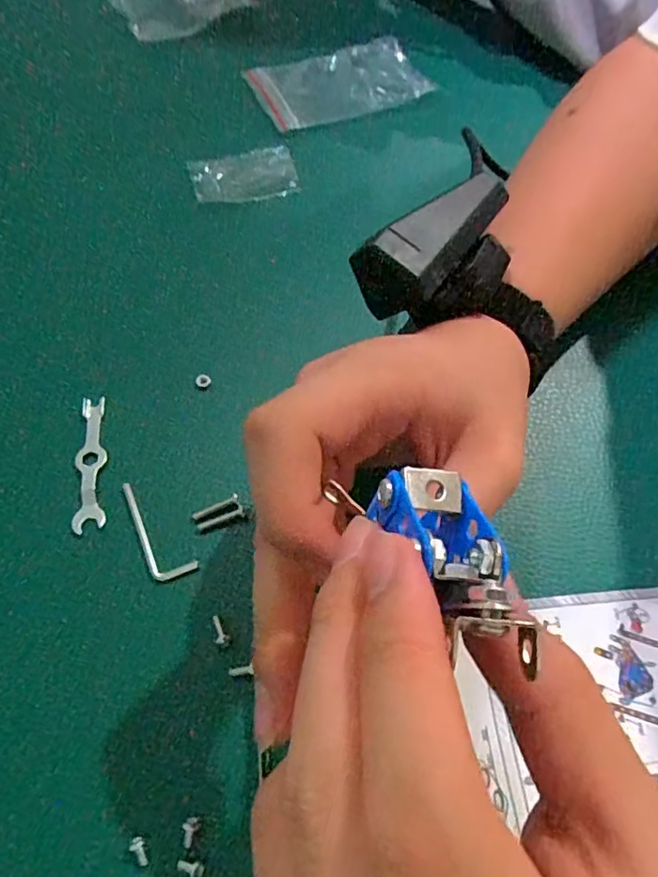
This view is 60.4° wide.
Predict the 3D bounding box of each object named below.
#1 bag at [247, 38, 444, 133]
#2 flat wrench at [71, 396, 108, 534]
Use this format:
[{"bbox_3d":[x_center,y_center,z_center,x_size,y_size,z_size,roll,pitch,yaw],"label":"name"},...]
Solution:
[{"bbox_3d":[0.006,-0.255,0.398,0.119,0.008,0.072,-16,64,-12],"label":"bag"},{"bbox_3d":[-0.110,0.011,0.260,0.013,0.004,0.064,-4,67,-13],"label":"flat wrench"}]

